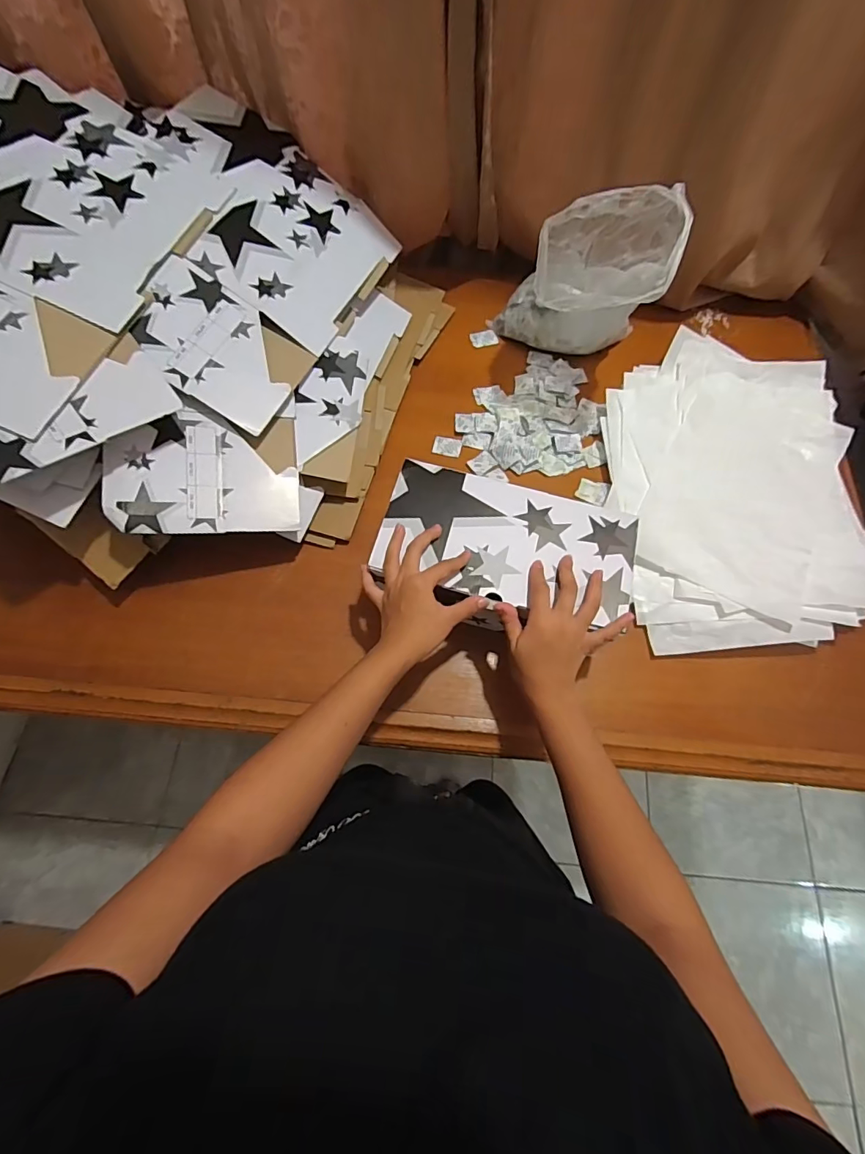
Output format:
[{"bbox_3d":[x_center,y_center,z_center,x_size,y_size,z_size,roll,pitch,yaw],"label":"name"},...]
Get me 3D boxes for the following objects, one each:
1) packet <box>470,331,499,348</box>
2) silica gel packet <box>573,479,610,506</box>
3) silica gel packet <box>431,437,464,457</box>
[{"bbox_3d":[0.083,-0.382,0.777,0.043,0.004,0.028,-17,70,-10],"label":"packet"},{"bbox_3d":[0.224,-0.120,0.676,0.040,0.008,0.035,25,69,7],"label":"silica gel packet"},{"bbox_3d":[0.022,-0.188,0.701,0.040,0.004,0.030,8,68,0],"label":"silica gel packet"}]

